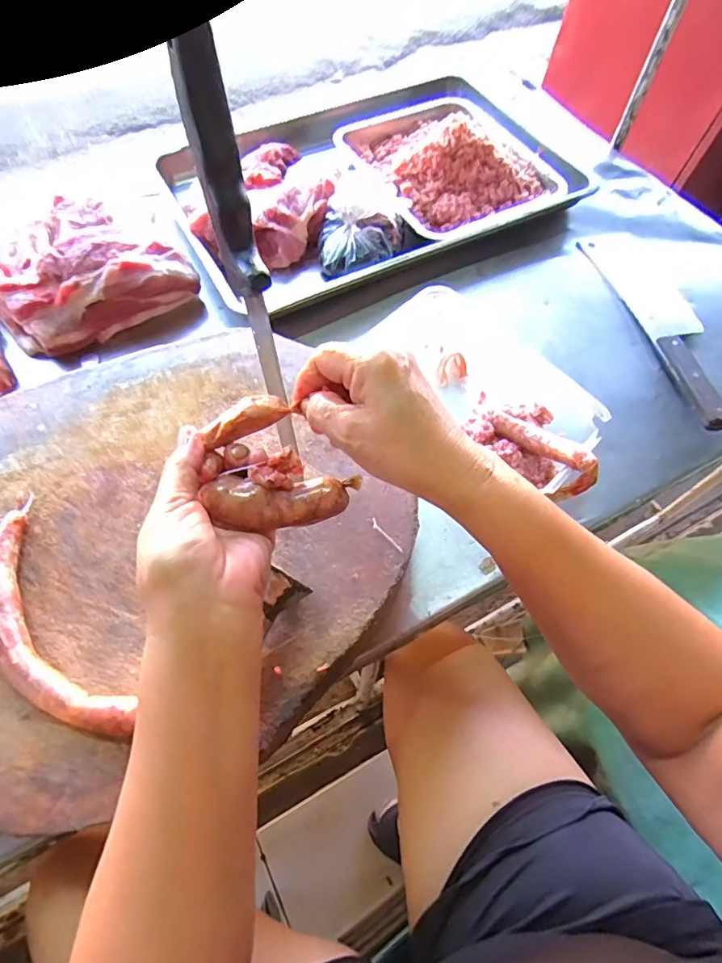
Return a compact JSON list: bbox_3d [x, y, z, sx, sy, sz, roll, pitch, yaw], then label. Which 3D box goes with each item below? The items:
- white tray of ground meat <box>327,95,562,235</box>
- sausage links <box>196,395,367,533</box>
[{"bbox_3d":[0.127,-0.504,0.782,0.269,0.074,0.332,-24,66,-15],"label":"white tray of ground meat"},{"bbox_3d":[-0.058,-0.006,0.317,0.089,0.031,0.079,39,66,16],"label":"sausage links"}]

